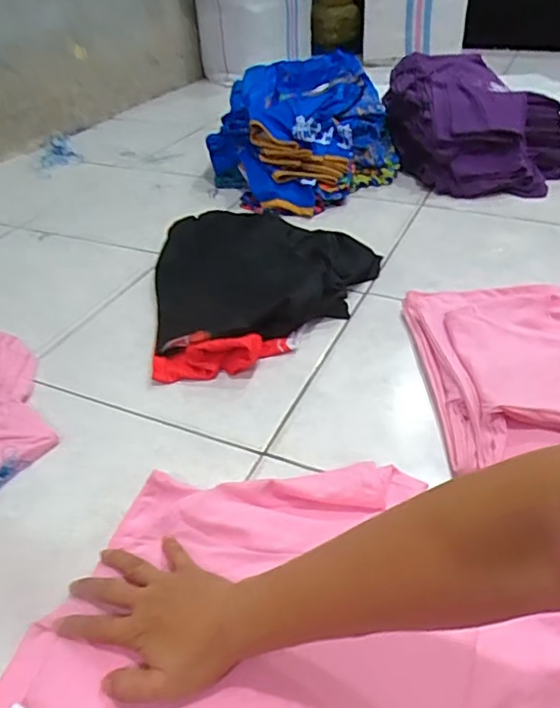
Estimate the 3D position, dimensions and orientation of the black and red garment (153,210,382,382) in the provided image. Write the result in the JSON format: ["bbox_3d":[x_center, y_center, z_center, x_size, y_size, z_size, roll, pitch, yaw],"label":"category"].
[{"bbox_3d":[-0.019,-0.142,0.978,0.392,0.073,0.474,-7,35,-6],"label":"black and red garment"}]

